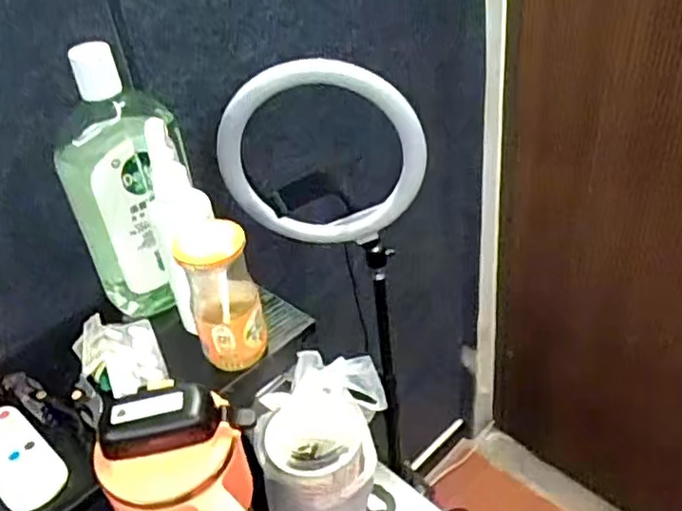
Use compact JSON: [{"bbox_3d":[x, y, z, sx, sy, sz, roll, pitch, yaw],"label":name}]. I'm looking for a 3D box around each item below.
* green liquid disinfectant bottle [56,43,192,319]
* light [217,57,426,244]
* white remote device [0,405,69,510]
[{"bbox_3d":[-0.190,-0.065,0.631,0.100,0.243,0.081,-3,37,5],"label":"green liquid disinfectant bottle"},{"bbox_3d":[-0.022,-0.119,0.808,0.245,0.261,0.050,-2,48,4],"label":"light"},{"bbox_3d":[-0.269,0.162,0.561,0.116,0.014,0.050,25,48,35],"label":"white remote device"}]

